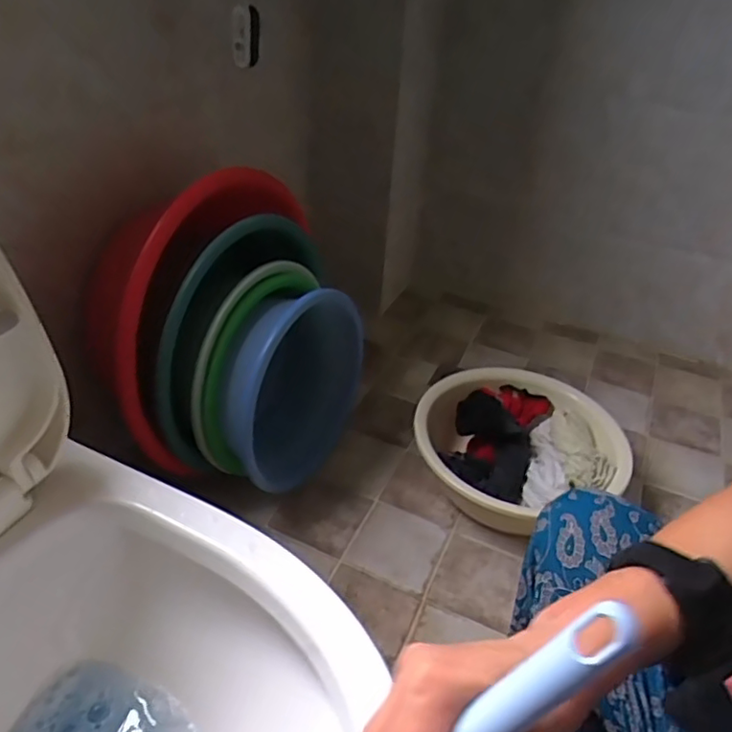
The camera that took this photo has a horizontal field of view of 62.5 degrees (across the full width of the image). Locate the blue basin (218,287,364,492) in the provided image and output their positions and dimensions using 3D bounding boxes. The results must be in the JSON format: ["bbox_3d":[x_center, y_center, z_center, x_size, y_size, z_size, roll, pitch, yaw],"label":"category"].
[{"bbox_3d":[-0.132,0.031,1.083,0.137,0.296,0.339,17,39,14],"label":"blue basin"}]

